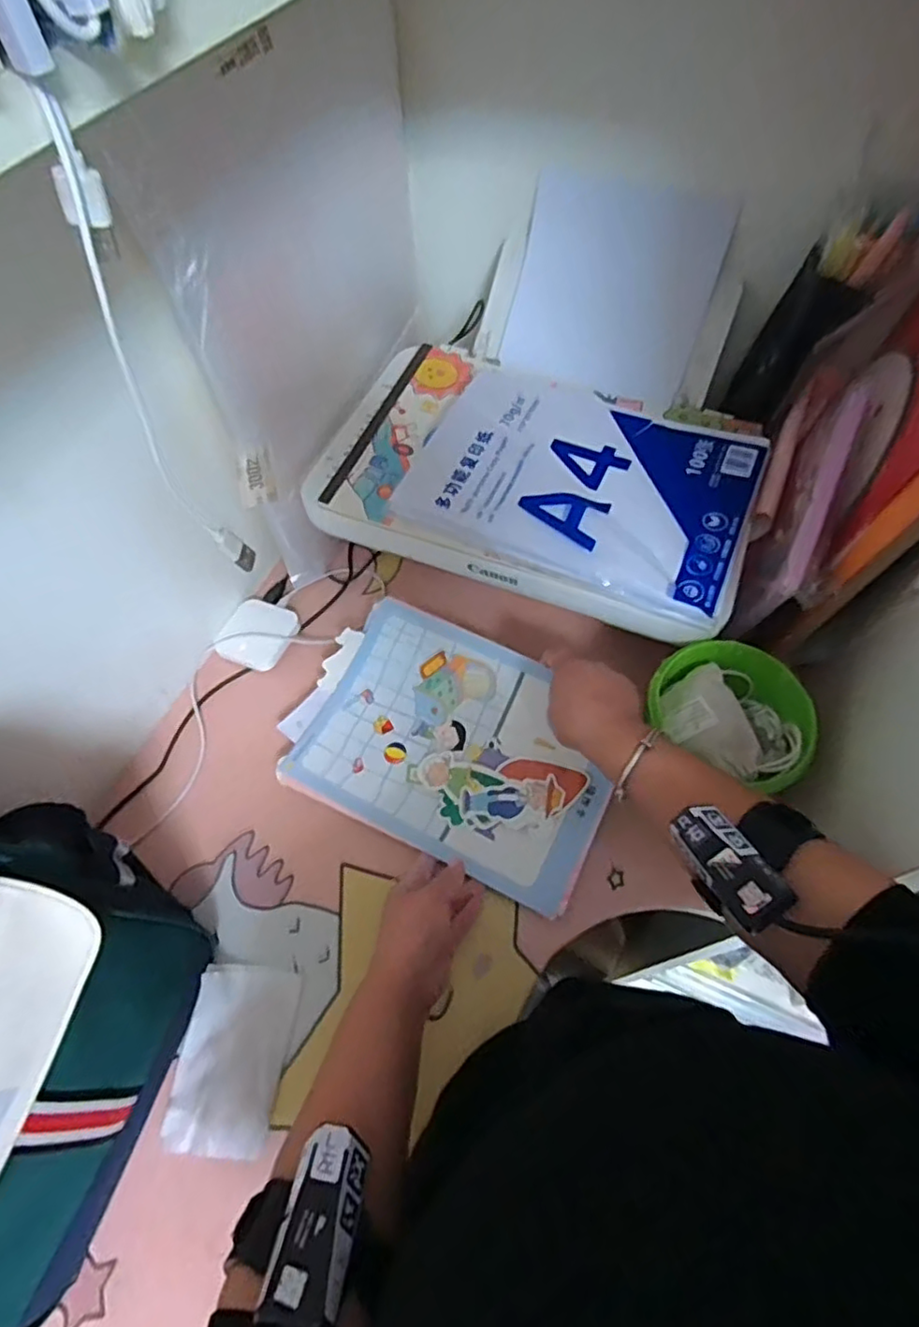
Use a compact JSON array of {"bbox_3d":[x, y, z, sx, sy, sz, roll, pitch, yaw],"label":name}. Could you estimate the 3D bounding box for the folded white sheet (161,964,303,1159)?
[{"bbox_3d":[-0.179,0.308,0.501,0.081,0.019,0.127,6,60,6],"label":"folded white sheet"}]

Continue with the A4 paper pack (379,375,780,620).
[{"bbox_3d":[0.114,-0.177,0.594,0.301,0.017,0.219,24,63,15],"label":"A4 paper pack"}]

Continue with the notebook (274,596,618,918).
[{"bbox_3d":[0.002,0.078,0.607,0.289,0.028,0.203,26,74,13],"label":"notebook"}]

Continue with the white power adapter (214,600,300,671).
[{"bbox_3d":[-0.220,-0.030,0.697,0.076,0.017,0.074,20,62,13],"label":"white power adapter"}]

